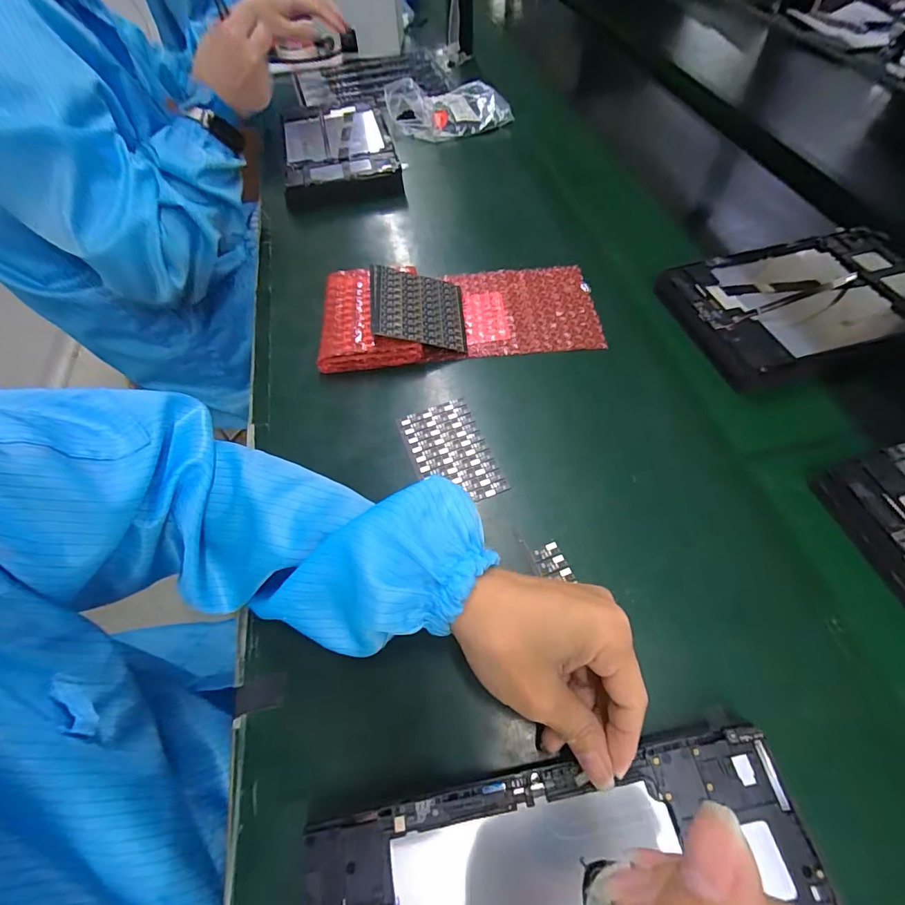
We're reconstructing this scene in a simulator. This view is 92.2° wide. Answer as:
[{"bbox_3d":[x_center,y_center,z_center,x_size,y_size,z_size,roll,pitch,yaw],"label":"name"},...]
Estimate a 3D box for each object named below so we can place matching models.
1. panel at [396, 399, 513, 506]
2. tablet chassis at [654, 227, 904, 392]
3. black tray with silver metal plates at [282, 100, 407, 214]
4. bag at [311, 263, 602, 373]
[{"bbox_3d":[-0.002,0.000,0.360,0.061,0.006,0.097,-19,59,-10],"label":"panel"},{"bbox_3d":[0.344,-0.146,0.423,0.266,0.032,0.152,-15,58,-8],"label":"tablet chassis"},{"bbox_3d":[-0.162,-0.433,0.629,0.154,0.042,0.277,-11,58,-5],"label":"black tray with silver metal plates"},{"bbox_3d":[0.007,-0.144,0.436,0.266,0.030,0.121,-5,58,-1],"label":"bag"}]

